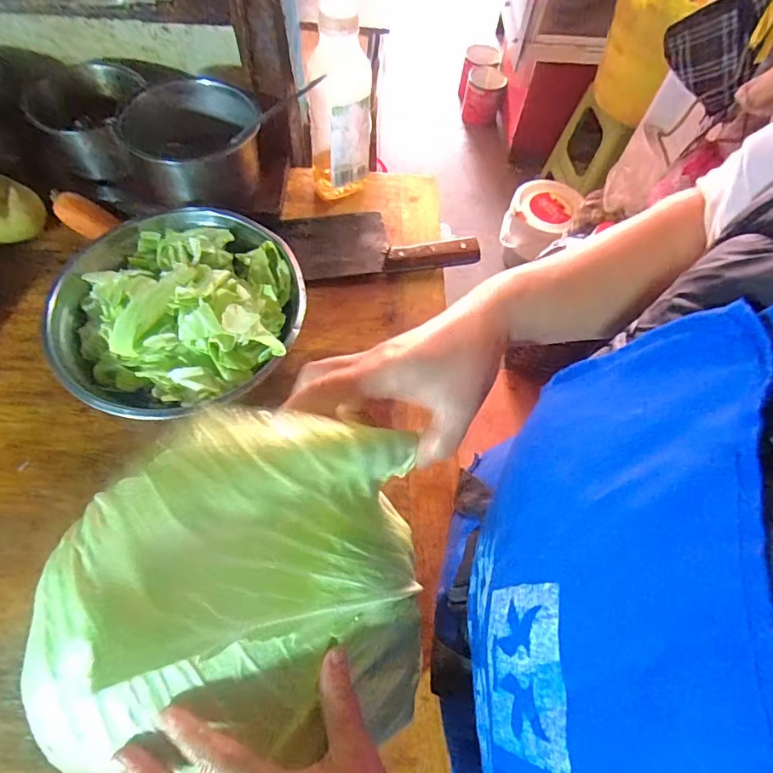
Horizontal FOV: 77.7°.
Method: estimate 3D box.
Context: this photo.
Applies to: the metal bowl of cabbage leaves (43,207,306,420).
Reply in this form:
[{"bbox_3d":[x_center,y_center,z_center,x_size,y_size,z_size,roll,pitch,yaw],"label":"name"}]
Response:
[{"bbox_3d":[-0.206,-0.077,0.486,0.237,0.084,0.236,2,62,-3],"label":"metal bowl of cabbage leaves"}]

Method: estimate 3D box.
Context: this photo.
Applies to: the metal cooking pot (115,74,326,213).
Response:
[{"bbox_3d":[-0.221,-0.278,0.570,0.165,0.113,0.151,2,62,-3],"label":"metal cooking pot"}]

